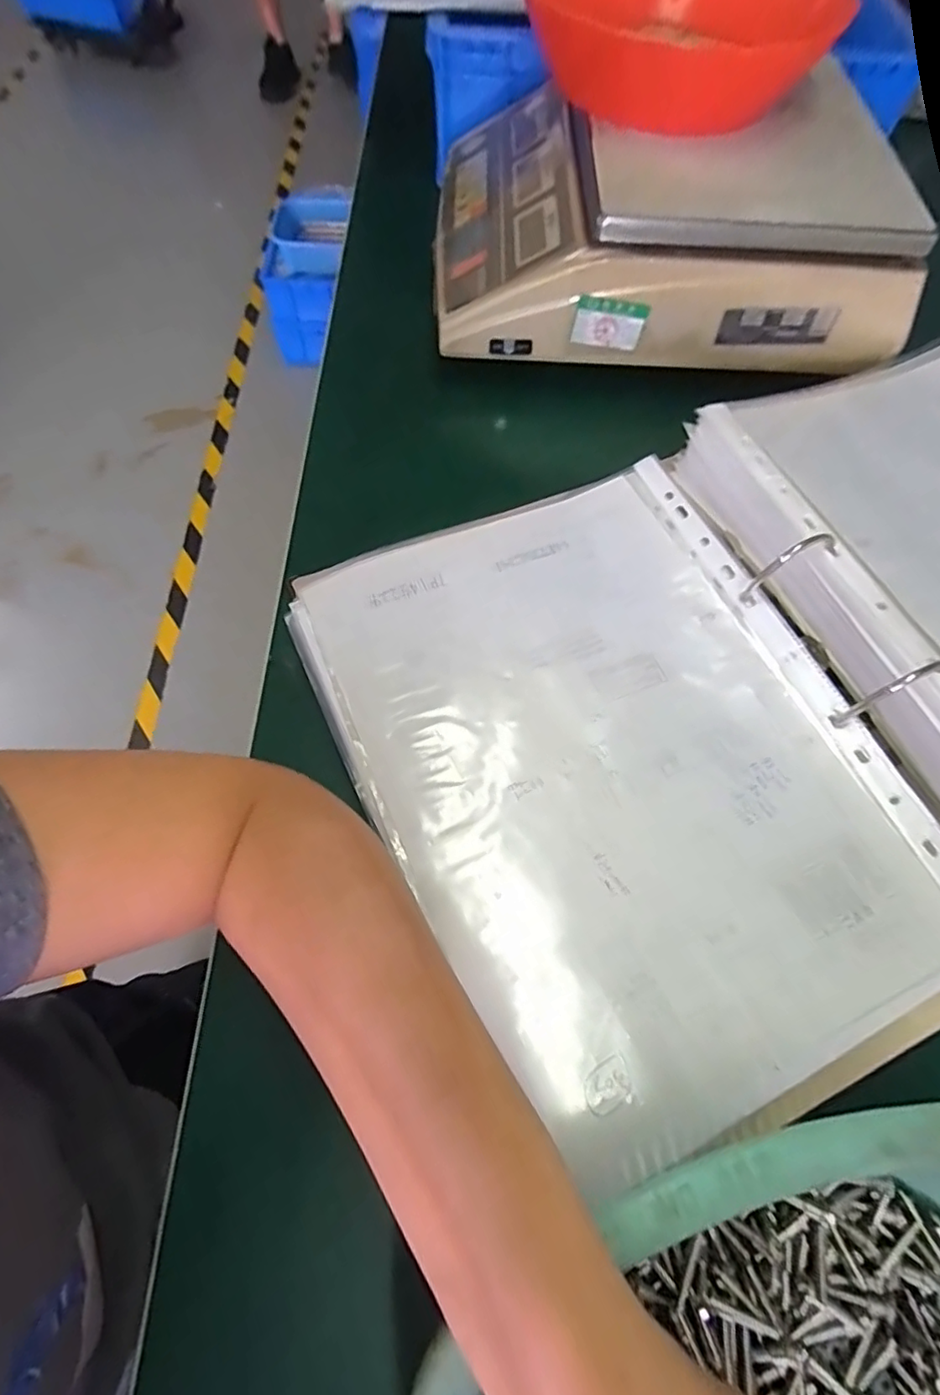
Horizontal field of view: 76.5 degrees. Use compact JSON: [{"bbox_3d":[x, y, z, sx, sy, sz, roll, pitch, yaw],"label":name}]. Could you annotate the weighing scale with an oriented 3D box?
[{"bbox_3d":[0.145,-0.389,0.463,0.336,0.092,0.280,3,64,0],"label":"weighing scale"}]

